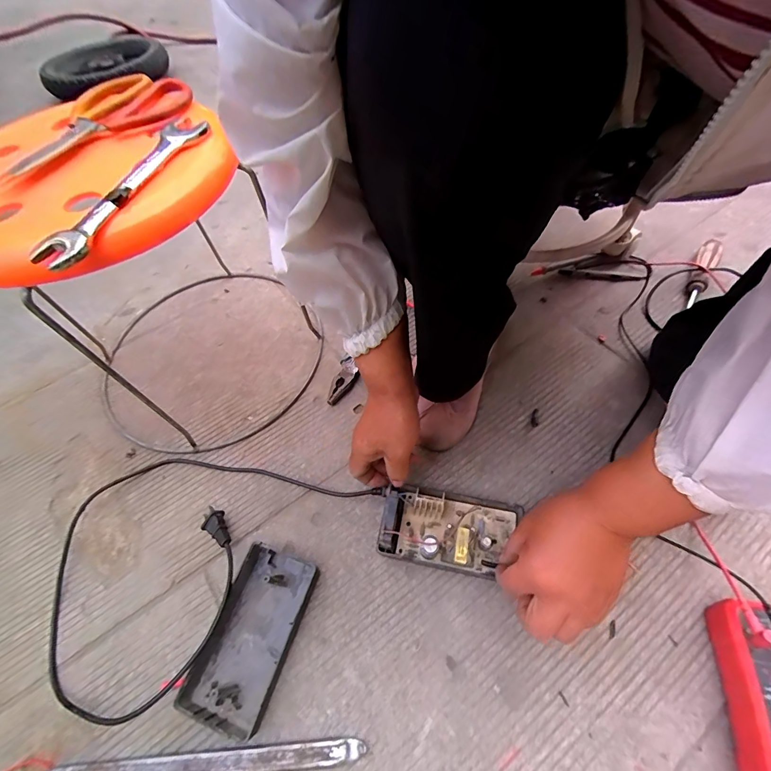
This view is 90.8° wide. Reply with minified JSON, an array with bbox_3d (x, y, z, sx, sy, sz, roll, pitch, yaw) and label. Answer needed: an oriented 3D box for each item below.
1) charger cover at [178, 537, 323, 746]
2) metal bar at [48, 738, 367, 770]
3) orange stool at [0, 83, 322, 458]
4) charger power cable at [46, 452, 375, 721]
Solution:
[{"bbox_3d":[-0.135,0.249,0.387,0.082,0.028,0.149,13,60,12],"label":"charger cover"},{"bbox_3d":[-0.166,0.345,0.343,0.290,0.010,0.017,-6,58,0],"label":"metal bar"},{"bbox_3d":[-0.285,-0.138,0.471,0.319,0.301,0.322,25,63,18],"label":"orange stool"},{"bbox_3d":[-0.227,0.166,0.445,0.335,0.031,0.234,-40,63,-19],"label":"charger power cable"}]

